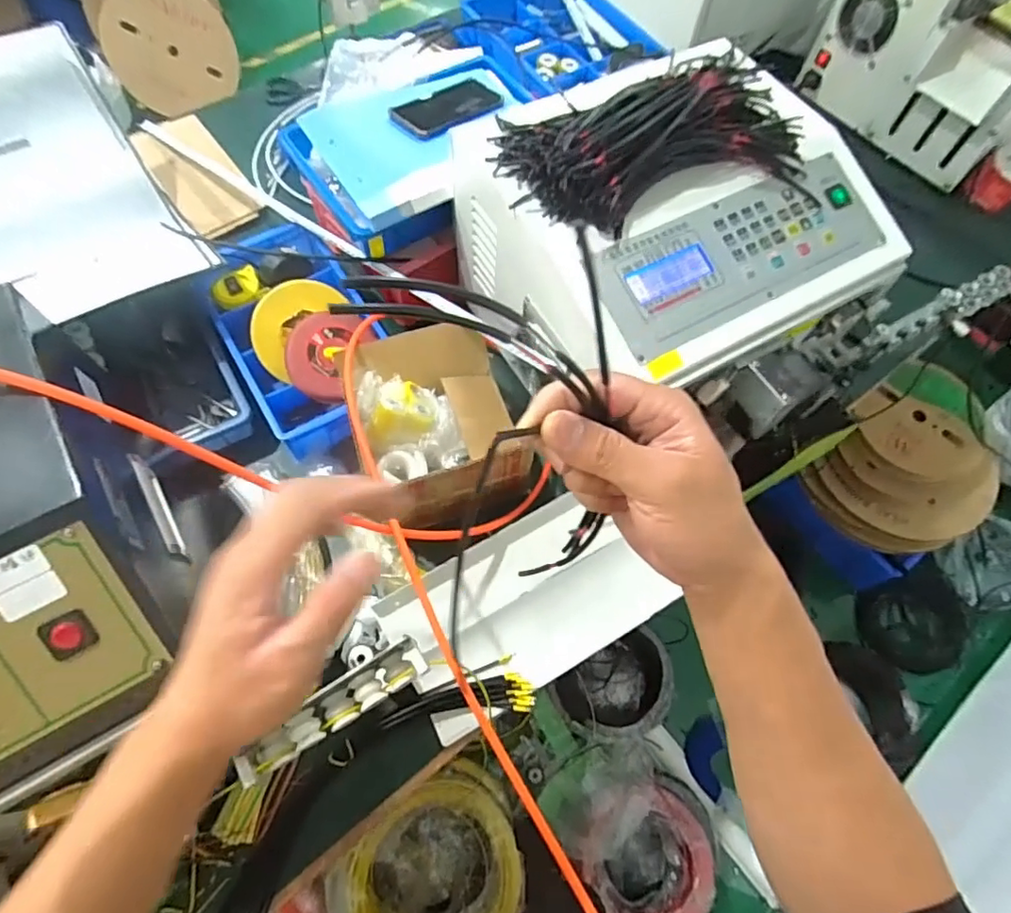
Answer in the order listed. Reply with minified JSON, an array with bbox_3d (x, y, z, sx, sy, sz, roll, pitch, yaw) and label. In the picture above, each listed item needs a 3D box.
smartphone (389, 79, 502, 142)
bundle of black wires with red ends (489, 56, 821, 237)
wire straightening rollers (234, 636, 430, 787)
[{"bbox_3d":[-0.080,-0.506,0.839,0.164,0.013,0.076,-38,80,-25],"label":"smartphone"},{"bbox_3d":[0.164,-0.356,0.636,0.349,0.069,0.194,-15,67,-10],"label":"bundle of black wires with red ends"},{"bbox_3d":[-0.161,0.236,0.542,0.182,0.026,0.038,-29,70,-15],"label":"wire straightening rollers"}]

